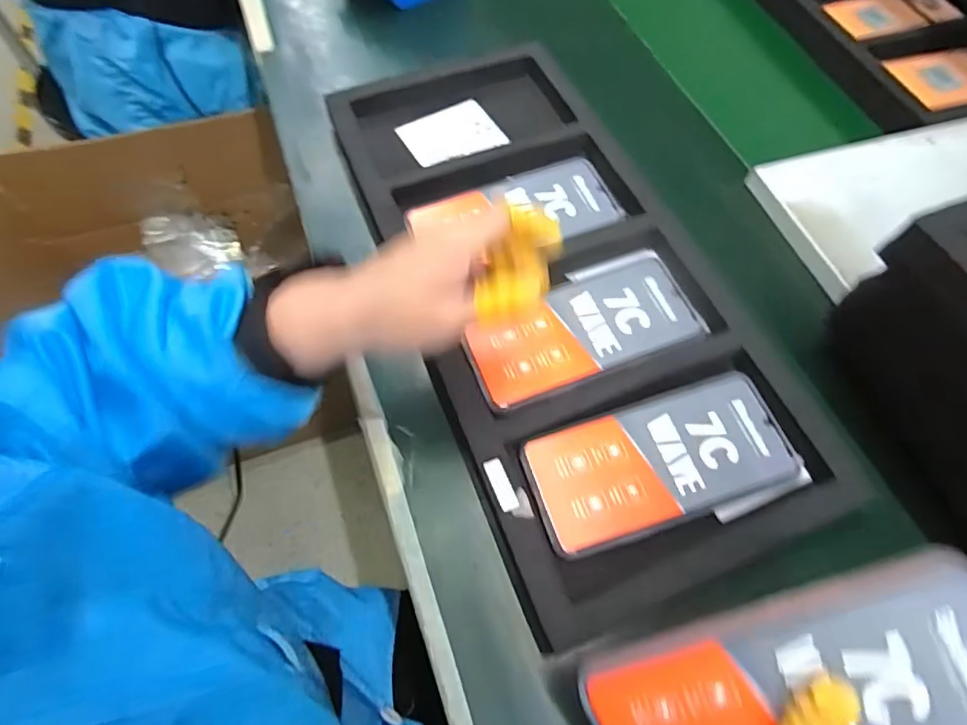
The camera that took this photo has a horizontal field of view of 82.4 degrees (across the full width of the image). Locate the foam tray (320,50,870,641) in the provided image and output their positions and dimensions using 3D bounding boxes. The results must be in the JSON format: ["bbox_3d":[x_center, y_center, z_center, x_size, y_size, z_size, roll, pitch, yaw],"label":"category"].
[{"bbox_3d":[0.046,-0.069,0.427,0.217,0.030,0.477,-17,64,-11],"label":"foam tray"}]

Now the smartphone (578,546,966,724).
[{"bbox_3d":[0.129,0.141,0.231,0.163,0.008,0.082,-26,89,15],"label":"smartphone"}]

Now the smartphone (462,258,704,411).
[{"bbox_3d":[0.071,-0.024,0.397,0.164,0.009,0.074,-19,64,-12],"label":"smartphone"}]

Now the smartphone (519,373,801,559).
[{"bbox_3d":[0.111,0.062,0.351,0.164,0.009,0.075,-16,64,-10],"label":"smartphone"}]

